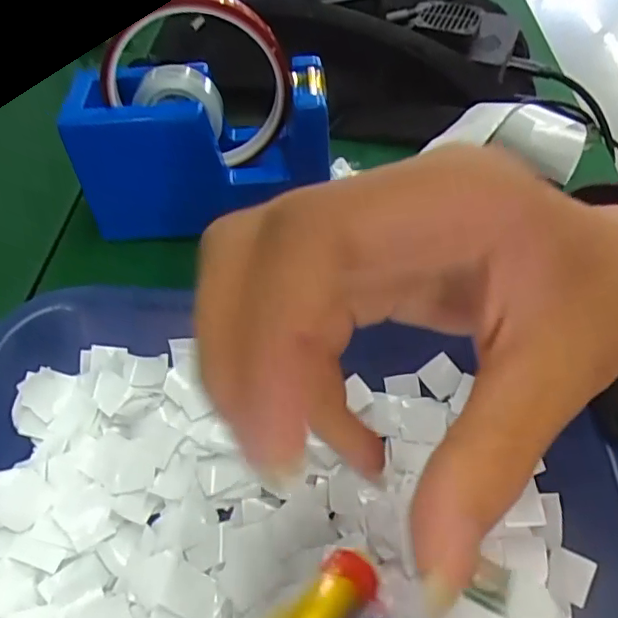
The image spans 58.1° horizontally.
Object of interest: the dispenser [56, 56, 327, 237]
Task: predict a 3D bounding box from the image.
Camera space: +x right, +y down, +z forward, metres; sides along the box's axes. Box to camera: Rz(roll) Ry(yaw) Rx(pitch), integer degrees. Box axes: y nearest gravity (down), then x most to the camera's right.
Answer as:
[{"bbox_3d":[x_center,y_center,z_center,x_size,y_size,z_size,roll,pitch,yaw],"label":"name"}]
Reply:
[{"bbox_3d":[-0.056,-0.084,0.294,0.126,0.081,0.045,-1,50,-7],"label":"dispenser"}]

